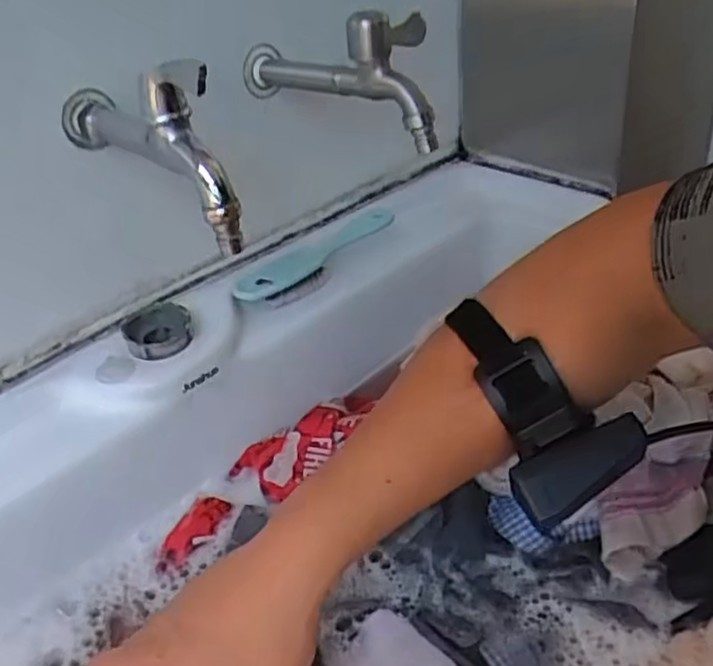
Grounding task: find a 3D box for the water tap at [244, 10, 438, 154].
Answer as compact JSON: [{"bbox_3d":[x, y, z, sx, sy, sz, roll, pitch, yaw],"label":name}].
[{"bbox_3d":[-0.015,-0.198,0.523,0.043,0.078,0.195,-30,41,-29],"label":"water tap"}]

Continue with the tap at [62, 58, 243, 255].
[{"bbox_3d":[-0.135,-0.122,0.438,0.038,0.098,0.169,-27,38,-27],"label":"tap"}]

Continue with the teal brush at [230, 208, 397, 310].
[{"bbox_3d":[-0.036,-0.069,0.628,0.170,0.027,0.046,-32,42,-31],"label":"teal brush"}]

